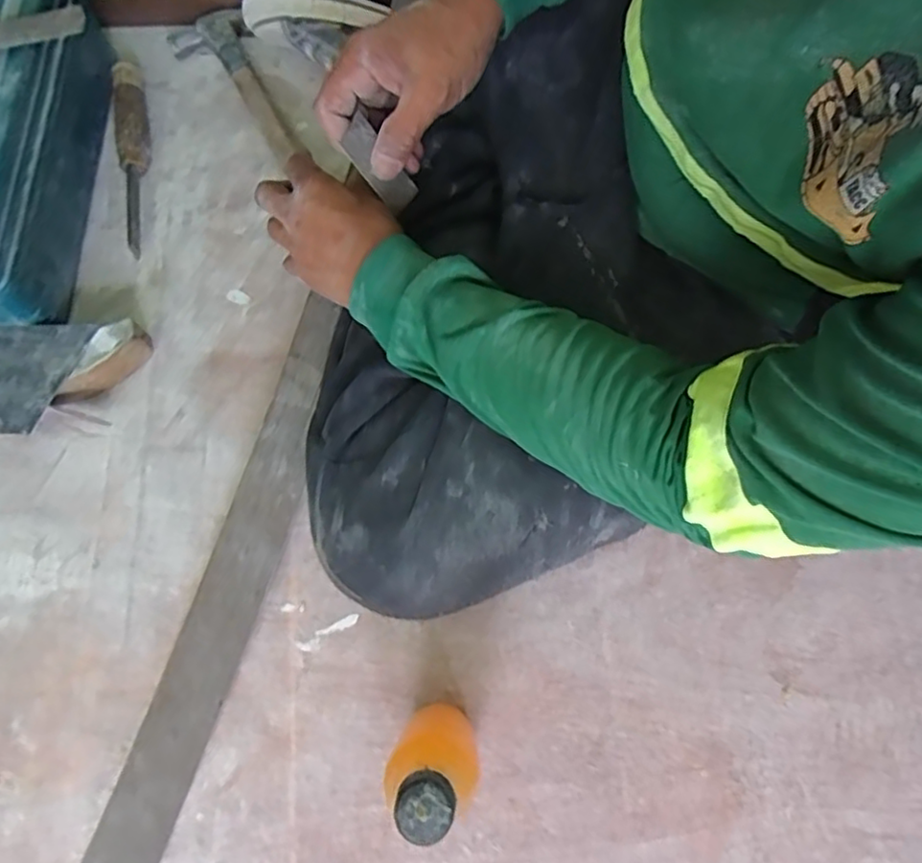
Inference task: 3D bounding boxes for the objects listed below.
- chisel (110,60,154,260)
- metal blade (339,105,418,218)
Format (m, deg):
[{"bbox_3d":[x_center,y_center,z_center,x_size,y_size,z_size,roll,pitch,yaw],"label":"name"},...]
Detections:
[{"bbox_3d":[-0.312,-0.262,0.605,0.028,0.026,0.197,-8,74,-3],"label":"chisel"},{"bbox_3d":[-0.060,-0.193,0.468,0.006,0.069,0.029,19,70,48],"label":"metal blade"}]

